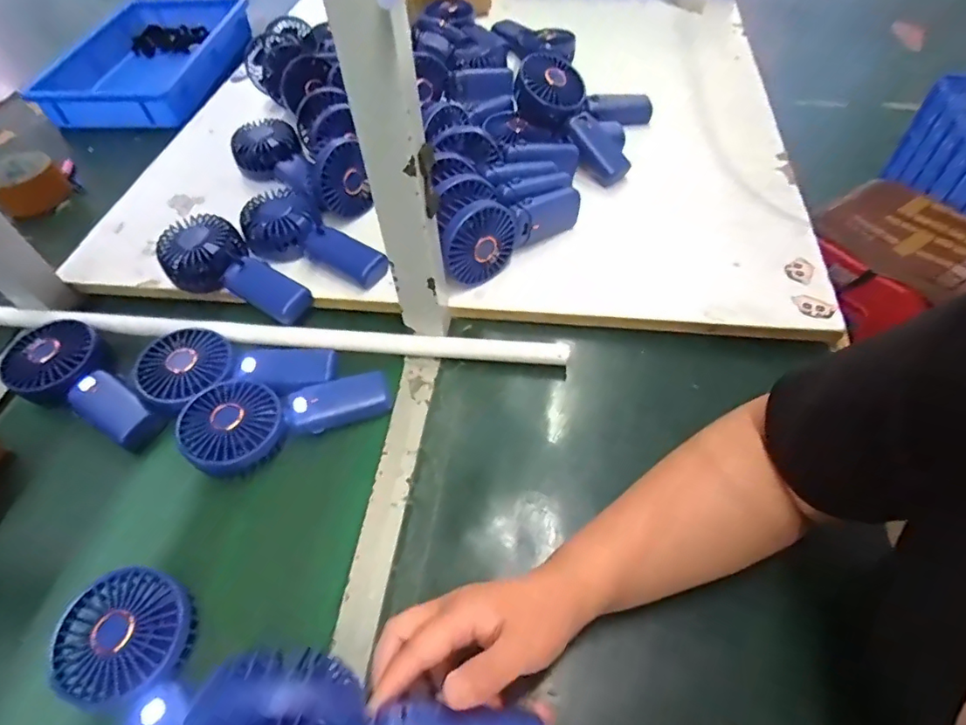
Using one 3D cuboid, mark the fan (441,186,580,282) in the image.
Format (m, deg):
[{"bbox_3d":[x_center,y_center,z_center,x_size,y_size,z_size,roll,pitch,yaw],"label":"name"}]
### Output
[{"bbox_3d":[0.032,-0.147,0.570,0.178,0.077,0.034,-36,59,-23],"label":"fan"}]

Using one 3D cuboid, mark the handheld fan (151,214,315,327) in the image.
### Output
[{"bbox_3d":[-0.267,-0.097,0.581,0.173,0.054,0.080,27,58,21],"label":"handheld fan"}]

